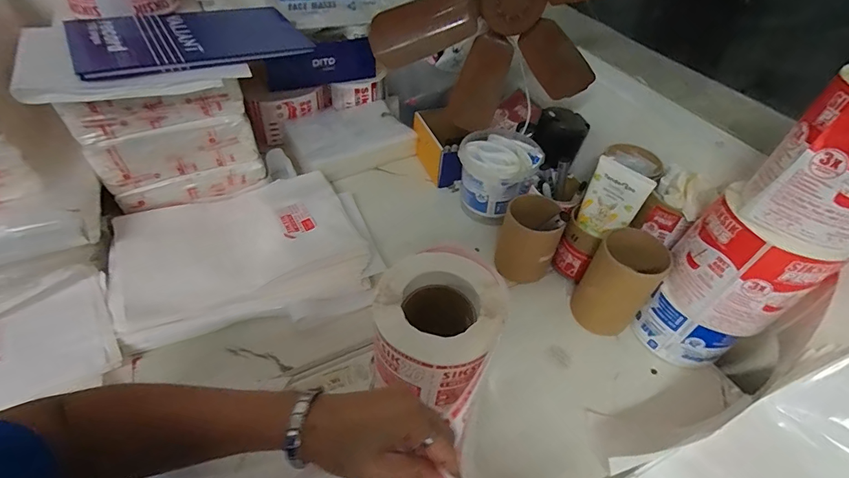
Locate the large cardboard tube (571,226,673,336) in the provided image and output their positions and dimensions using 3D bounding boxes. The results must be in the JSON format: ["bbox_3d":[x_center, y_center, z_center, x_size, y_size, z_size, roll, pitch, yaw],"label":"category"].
[{"bbox_3d":[0.249,0.062,0.541,0.077,0.133,0.091,36,53,27],"label":"large cardboard tube"}]

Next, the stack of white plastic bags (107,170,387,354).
[{"bbox_3d":[-0.252,0.014,0.600,0.342,0.046,0.261,-14,48,-18],"label":"stack of white plastic bags"}]

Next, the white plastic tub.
[{"bbox_3d":[0.117,-0.107,0.699,0.119,0.116,0.130,2,45,-2],"label":"white plastic tub"}]

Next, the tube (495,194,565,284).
[{"bbox_3d":[0.153,-0.002,0.608,0.081,0.111,0.081,19,47,14],"label":"tube"}]

